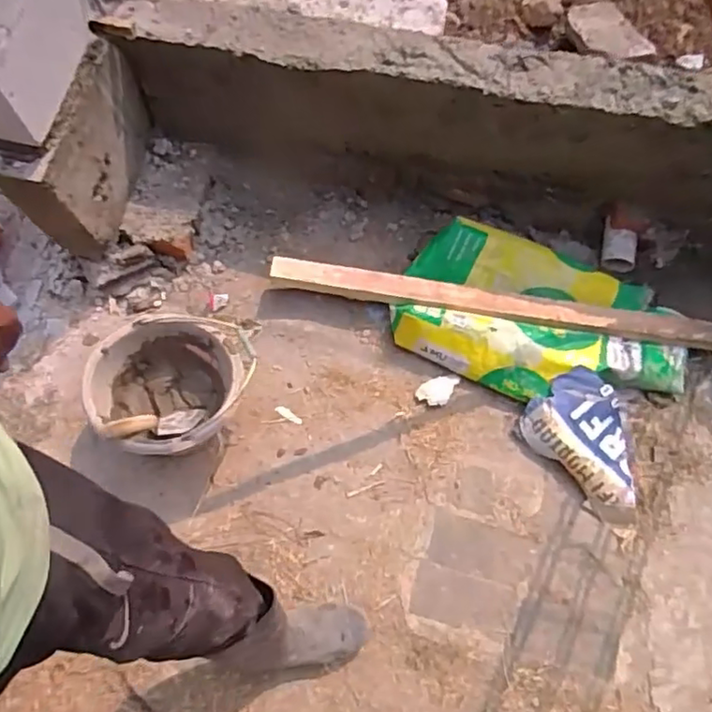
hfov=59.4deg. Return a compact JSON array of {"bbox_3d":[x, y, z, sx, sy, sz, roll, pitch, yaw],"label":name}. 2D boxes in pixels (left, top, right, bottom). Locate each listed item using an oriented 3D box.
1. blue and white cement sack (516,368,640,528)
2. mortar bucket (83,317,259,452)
[{"bbox_3d":[0.494,0.184,1.294,0.186,0.096,0.307,-40,75,-13],"label":"blue and white cement sack"},{"bbox_3d":[-0.362,0.079,1.236,0.277,0.192,0.262,-14,71,-5],"label":"mortar bucket"}]

